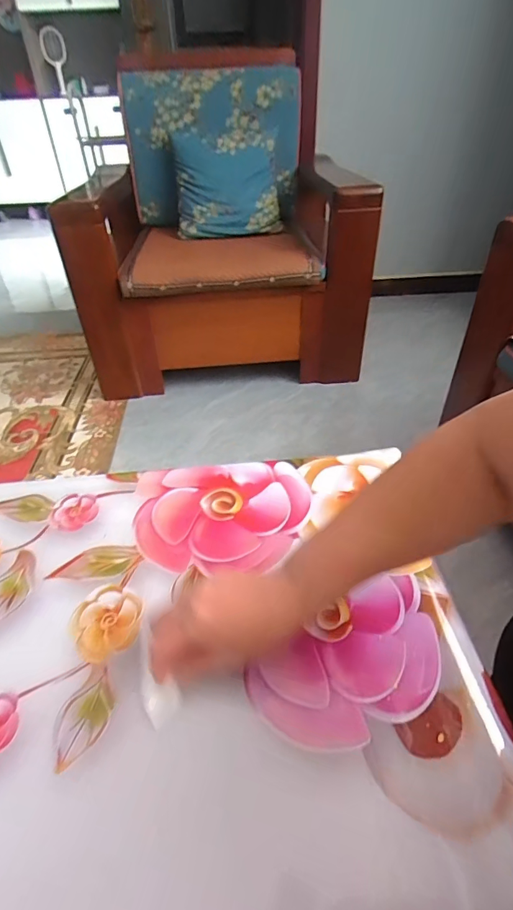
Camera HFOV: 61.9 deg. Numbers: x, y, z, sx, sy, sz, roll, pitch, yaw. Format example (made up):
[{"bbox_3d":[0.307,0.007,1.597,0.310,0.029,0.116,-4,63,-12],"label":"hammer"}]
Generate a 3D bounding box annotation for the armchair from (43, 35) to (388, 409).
[{"bbox_3d":[-0.147,-0.820,1.554,0.925,0.864,0.809,-5,40,-5],"label":"armchair"}]

